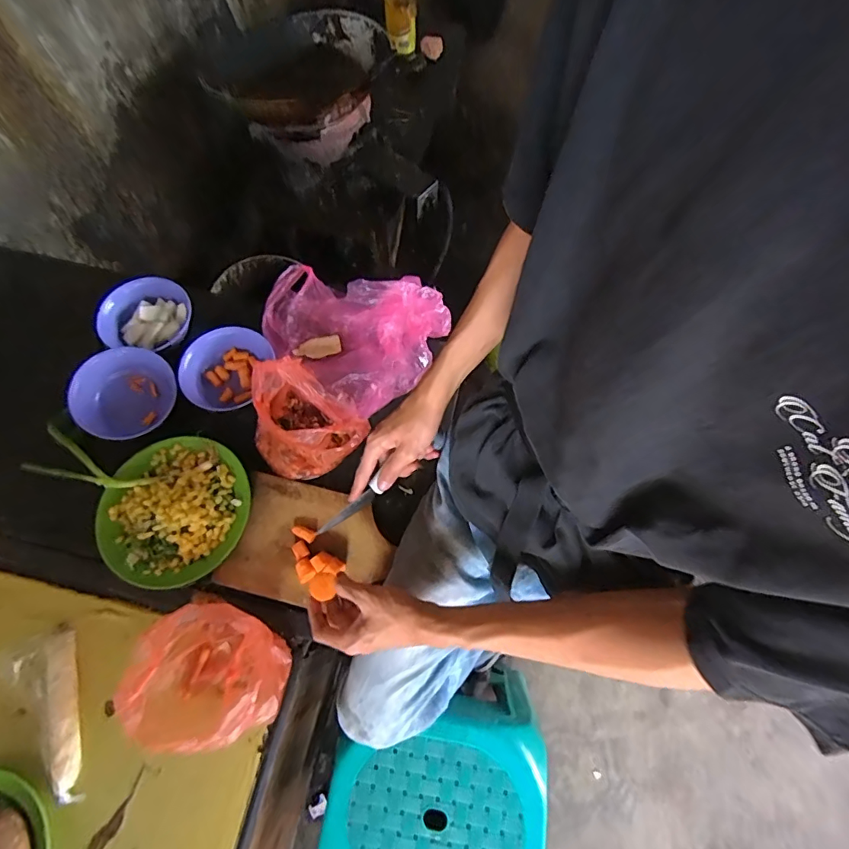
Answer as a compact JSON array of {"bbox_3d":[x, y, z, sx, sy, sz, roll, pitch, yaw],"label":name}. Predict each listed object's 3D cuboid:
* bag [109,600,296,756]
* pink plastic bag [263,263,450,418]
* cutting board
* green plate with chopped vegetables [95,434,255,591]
[{"bbox_3d":[-0.262,0.302,0.586,0.164,0.155,0.150,0,67,0],"label":"bag"},{"bbox_3d":[-0.144,-0.172,0.777,0.300,0.101,0.257,27,69,11],"label":"pink plastic bag"},{"bbox_3d":[-0.162,0.172,0.684,0.222,0.023,0.159,13,67,5],"label":"cutting board"},{"bbox_3d":[-0.361,0.119,0.682,0.202,0.041,0.209,0,67,0],"label":"green plate with chopped vegetables"}]

